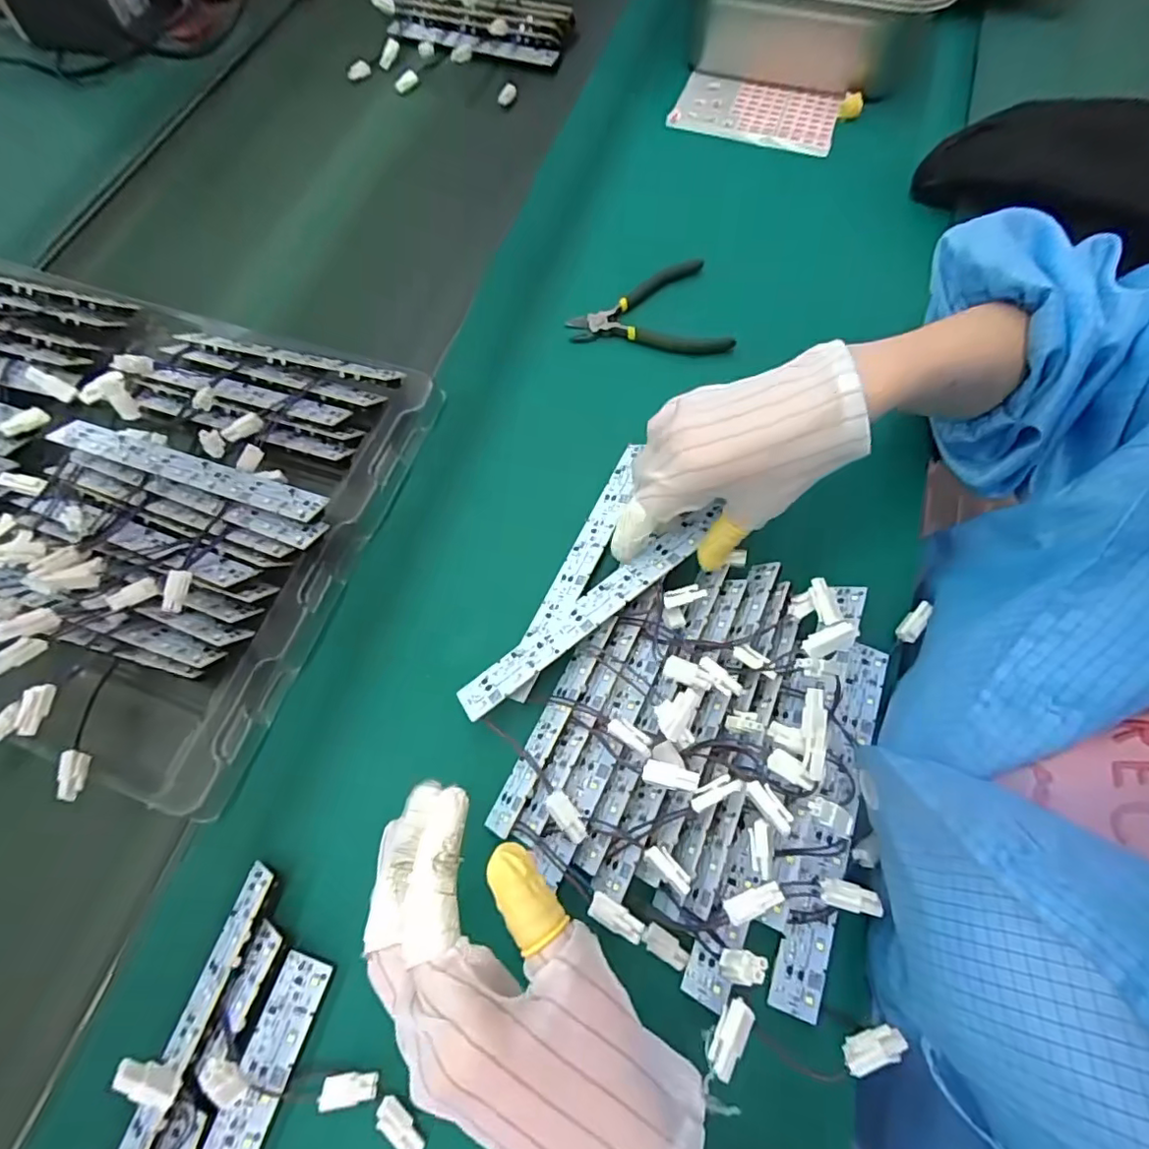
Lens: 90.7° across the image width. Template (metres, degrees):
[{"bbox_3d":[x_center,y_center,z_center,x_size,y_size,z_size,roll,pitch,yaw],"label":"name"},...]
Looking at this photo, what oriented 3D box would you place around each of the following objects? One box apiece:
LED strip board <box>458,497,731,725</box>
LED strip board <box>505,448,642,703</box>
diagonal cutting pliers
[{"bbox_3d":[0.010,0.018,0.332,0.182,0.004,0.026,-37,48,-7],"label":"LED strip board"},{"bbox_3d":[0.002,-0.010,0.359,0.027,0.010,0.187,9,64,35],"label":"LED strip board"},{"bbox_3d":[0.060,-0.217,0.451,0.124,0.015,0.088,3,67,4],"label":"diagonal cutting pliers"}]

